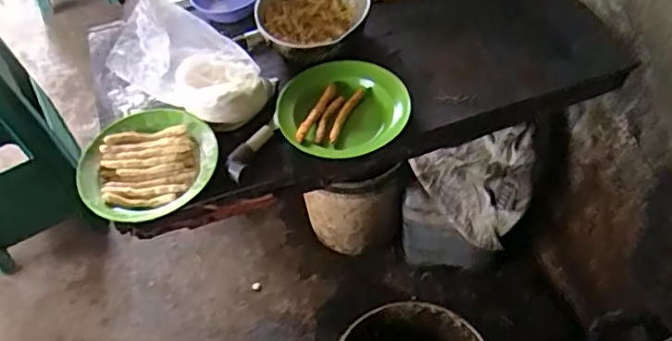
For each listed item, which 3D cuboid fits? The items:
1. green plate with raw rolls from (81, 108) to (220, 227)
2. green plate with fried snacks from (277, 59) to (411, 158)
[{"bbox_3d":[-0.295,-0.010,0.933,0.197,0.023,0.210,-1,54,2],"label":"green plate with raw rolls"},{"bbox_3d":[0.009,-0.108,0.975,0.201,0.049,0.192,-1,54,2],"label":"green plate with fried snacks"}]

